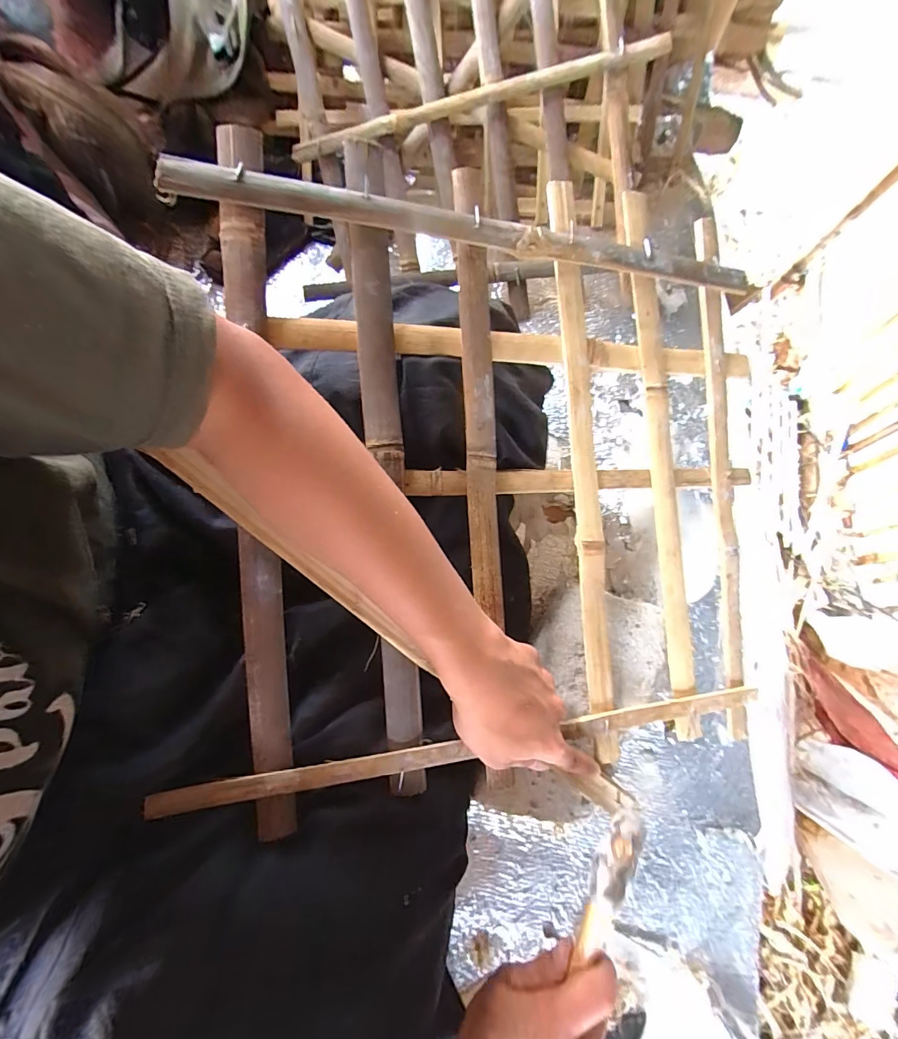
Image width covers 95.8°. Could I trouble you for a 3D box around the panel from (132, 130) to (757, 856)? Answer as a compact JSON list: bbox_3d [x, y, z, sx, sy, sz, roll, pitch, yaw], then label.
[{"bbox_3d":[0.049,-0.035,0.347,0.476,0.024,0.495,-2,90,-14],"label":"panel"}]

